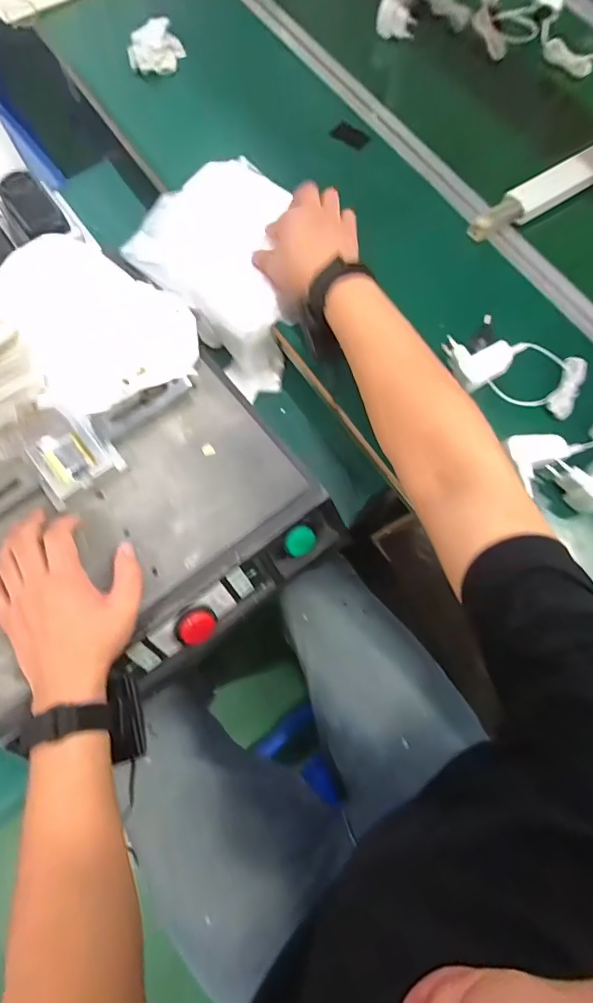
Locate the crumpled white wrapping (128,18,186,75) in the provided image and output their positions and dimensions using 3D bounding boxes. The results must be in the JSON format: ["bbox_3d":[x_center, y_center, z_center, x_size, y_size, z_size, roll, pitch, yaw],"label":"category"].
[{"bbox_3d":[-0.207,-0.660,0.666,0.067,0.033,0.091,11,74,3],"label":"crumpled white wrapping"}]

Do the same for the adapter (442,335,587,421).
[{"bbox_3d":[0.240,-0.149,0.502,0.154,0.043,0.076,17,74,5],"label":"adapter"}]

